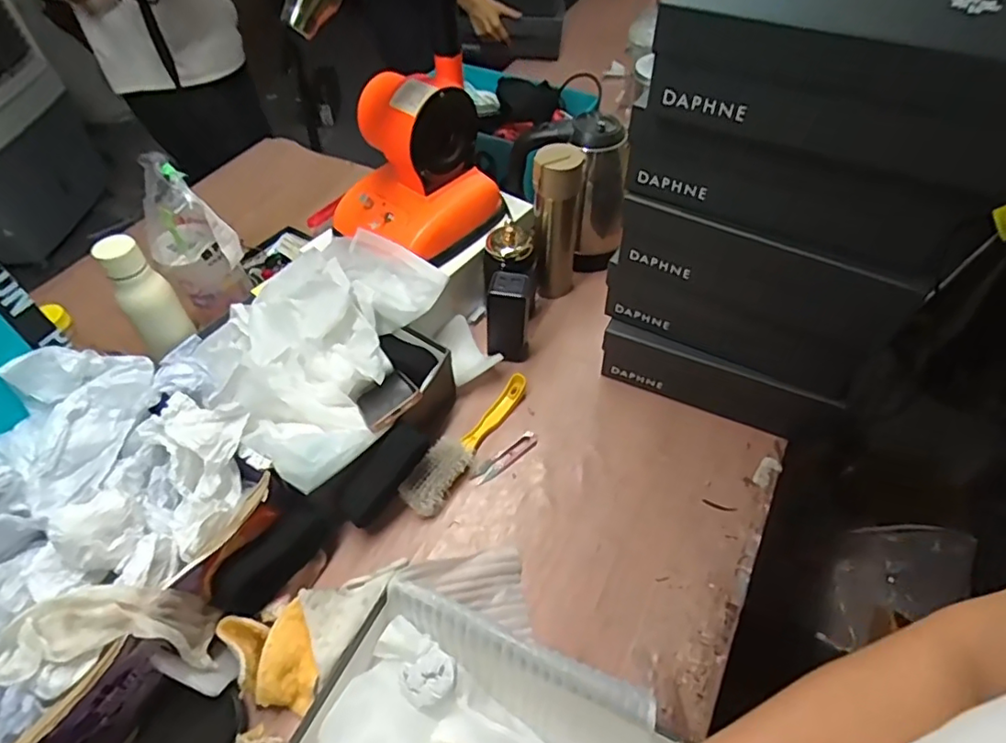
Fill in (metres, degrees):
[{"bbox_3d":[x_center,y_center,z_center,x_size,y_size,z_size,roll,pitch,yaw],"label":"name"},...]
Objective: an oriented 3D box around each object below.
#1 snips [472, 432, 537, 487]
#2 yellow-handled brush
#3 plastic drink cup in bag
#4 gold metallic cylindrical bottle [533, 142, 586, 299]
[{"bbox_3d":[0.002,0.113,0.765,0.105,0.006,0.023,-33,57,-23],"label":"snips"},{"bbox_3d":[-0.046,0.087,0.769,0.053,0.034,0.236,24,56,20],"label":"yellow-handled brush"},{"bbox_3d":[-0.418,-0.174,0.788,0.100,0.209,0.102,-1,51,1],"label":"plastic drink cup in bag"},{"bbox_3d":[0.079,-0.214,0.874,0.067,0.242,0.066,3,51,4],"label":"gold metallic cylindrical bottle"}]

